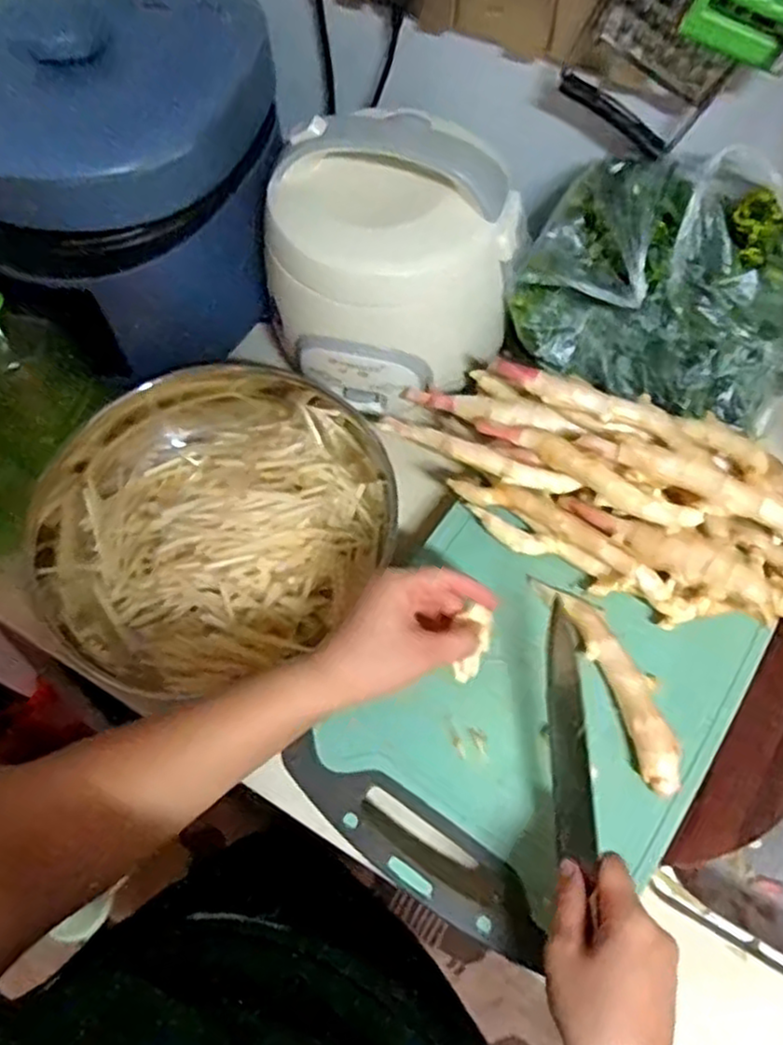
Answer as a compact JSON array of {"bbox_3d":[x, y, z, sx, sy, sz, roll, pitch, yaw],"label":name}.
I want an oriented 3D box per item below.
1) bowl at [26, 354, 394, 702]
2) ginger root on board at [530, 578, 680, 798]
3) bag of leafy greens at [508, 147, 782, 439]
[{"bbox_3d":[-0.156,-0.004,0.660,0.289,0.090,0.327,35,69,17],"label":"bowl"},{"bbox_3d":[0.170,0.115,0.552,0.039,0.027,0.179,-20,65,-9],"label":"ginger root on board"},{"bbox_3d":[0.245,-0.195,0.615,0.267,0.138,0.154,18,65,10],"label":"bag of leafy greens"}]

